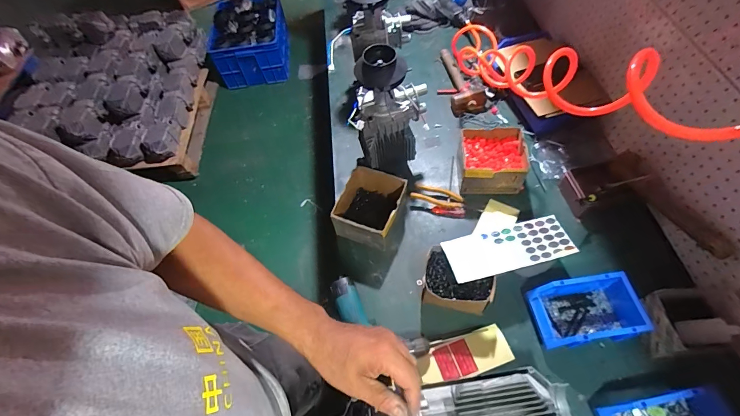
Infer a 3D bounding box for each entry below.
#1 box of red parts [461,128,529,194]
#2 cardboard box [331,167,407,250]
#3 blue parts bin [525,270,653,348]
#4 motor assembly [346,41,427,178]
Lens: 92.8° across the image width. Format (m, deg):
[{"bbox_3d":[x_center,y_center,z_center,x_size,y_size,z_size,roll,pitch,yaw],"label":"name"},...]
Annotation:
[{"bbox_3d":[0.304,-0.117,0.887,0.150,0.090,0.145,3,60,6],"label":"box of red parts"},{"bbox_3d":[0.001,0.000,0.839,0.143,0.103,0.157,17,62,14],"label":"cardboard box"},{"bbox_3d":[0.429,0.204,0.697,0.198,0.081,0.116,-8,59,0],"label":"blue parts bin"},{"bbox_3d":[0.044,-0.203,0.825,0.149,0.311,0.107,4,60,7],"label":"motor assembly"}]

